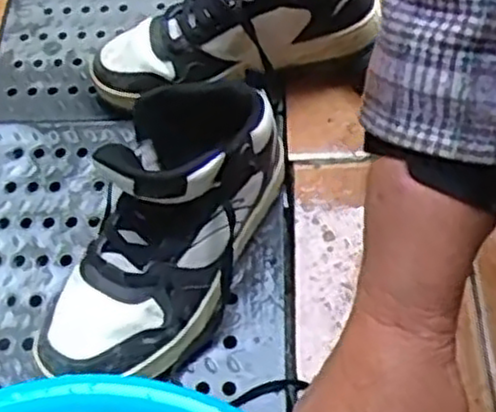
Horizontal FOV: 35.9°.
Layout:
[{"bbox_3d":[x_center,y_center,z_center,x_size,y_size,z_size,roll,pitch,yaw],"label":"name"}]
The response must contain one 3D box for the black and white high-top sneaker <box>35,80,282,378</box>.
[{"bbox_3d":[-0.066,0.014,0.551,0.094,0.152,0.239,24,63,29],"label":"black and white high-top sneaker"}]

